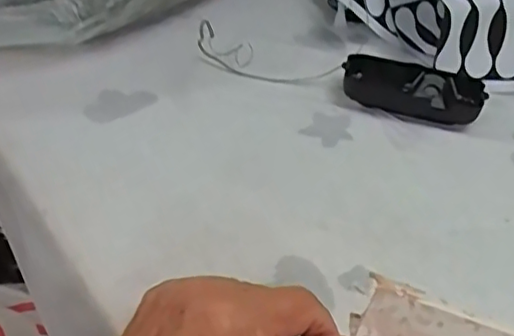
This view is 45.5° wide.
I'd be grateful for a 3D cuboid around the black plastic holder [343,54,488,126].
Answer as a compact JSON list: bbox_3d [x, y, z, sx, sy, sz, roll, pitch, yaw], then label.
[{"bbox_3d":[0.127,-0.065,0.501,0.110,0.020,0.058,18,42,14],"label":"black plastic holder"}]

